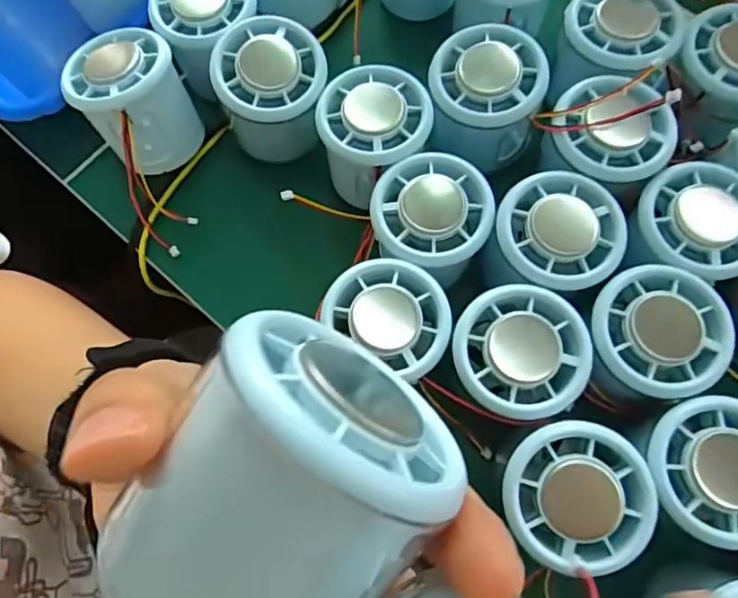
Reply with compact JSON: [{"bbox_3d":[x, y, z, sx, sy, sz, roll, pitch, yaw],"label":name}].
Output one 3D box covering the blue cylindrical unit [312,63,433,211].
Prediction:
[{"bbox_3d":[0.004,-0.083,0.295,0.055,0.044,0.054,0,72,1],"label":"blue cylindrical unit"}]

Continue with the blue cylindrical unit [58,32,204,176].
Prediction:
[{"bbox_3d":[-0.124,-0.105,0.301,0.052,0.056,0.051,0,72,1],"label":"blue cylindrical unit"}]

